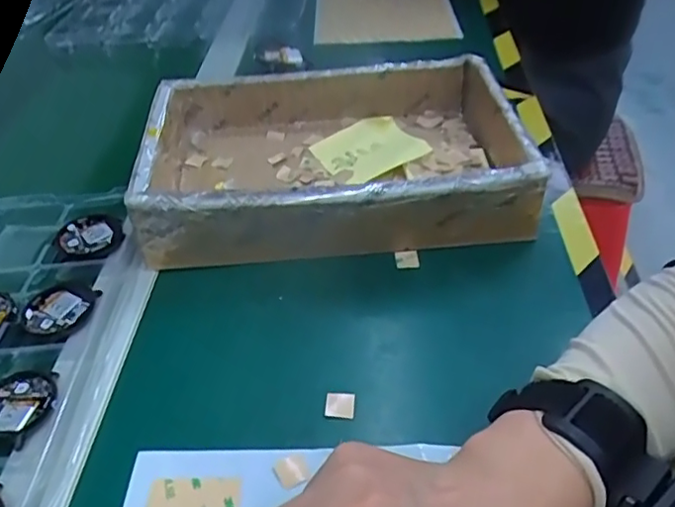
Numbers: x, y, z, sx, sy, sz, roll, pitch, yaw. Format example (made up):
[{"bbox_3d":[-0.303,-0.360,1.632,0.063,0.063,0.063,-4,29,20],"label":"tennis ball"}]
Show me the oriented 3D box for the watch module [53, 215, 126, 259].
[{"bbox_3d":[-0.177,-0.013,0.424,0.043,0.005,0.044,27,50,28],"label":"watch module"}]

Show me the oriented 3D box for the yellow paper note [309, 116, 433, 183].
[{"bbox_3d":[0.025,-0.083,0.473,0.074,0.015,0.065,-16,44,-14],"label":"yellow paper note"}]

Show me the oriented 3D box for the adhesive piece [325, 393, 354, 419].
[{"bbox_3d":[0.002,0.082,0.325,0.016,0.004,0.014,0,42,3],"label":"adhesive piece"}]

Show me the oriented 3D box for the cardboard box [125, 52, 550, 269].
[{"bbox_3d":[-0.003,-0.077,0.455,0.280,0.057,0.192,-8,43,-6],"label":"cardboard box"}]

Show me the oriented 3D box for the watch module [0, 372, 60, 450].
[{"bbox_3d":[-0.175,0.083,0.322,0.045,0.004,0.047,-3,42,0],"label":"watch module"}]

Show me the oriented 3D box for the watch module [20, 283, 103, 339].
[{"bbox_3d":[-0.177,0.036,0.376,0.043,0.007,0.041,9,44,12],"label":"watch module"}]

